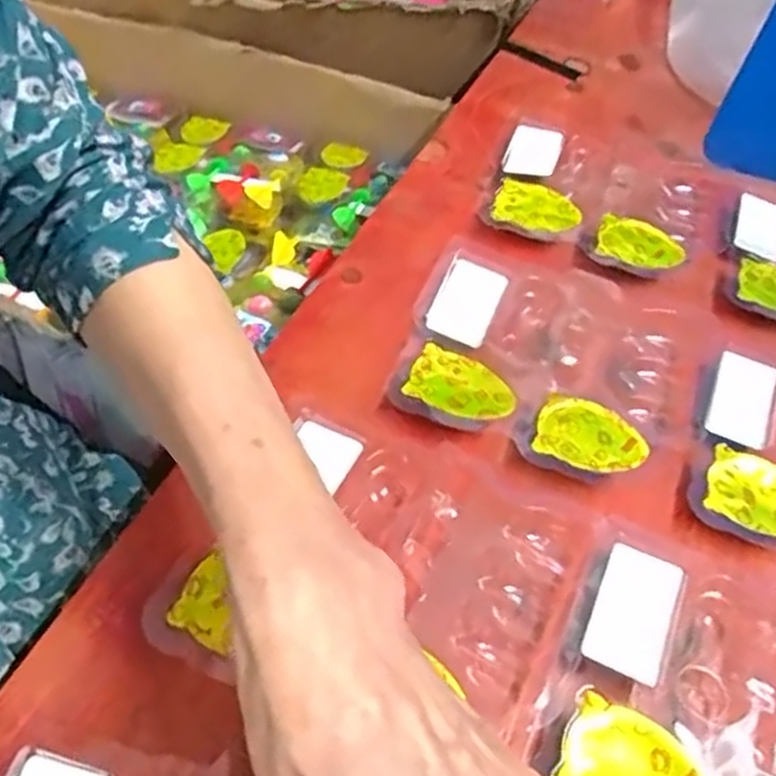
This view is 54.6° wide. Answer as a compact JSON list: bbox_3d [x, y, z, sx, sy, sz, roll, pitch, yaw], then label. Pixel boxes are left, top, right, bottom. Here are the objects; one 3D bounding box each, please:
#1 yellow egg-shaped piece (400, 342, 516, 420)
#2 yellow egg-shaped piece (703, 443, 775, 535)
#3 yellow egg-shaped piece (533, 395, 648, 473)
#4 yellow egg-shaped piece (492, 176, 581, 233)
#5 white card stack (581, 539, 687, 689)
[{"bbox_3d":[0.036,-0.001,0.363,0.051,0.004,0.035,21,60,11],"label":"yellow egg-shaped piece"},{"bbox_3d":[0.176,0.051,0.352,0.051,0.005,0.036,26,61,14],"label":"yellow egg-shaped piece"},{"bbox_3d":[0.098,0.022,0.358,0.051,0.004,0.039,19,52,10],"label":"yellow egg-shaped piece"},{"bbox_3d":[0.090,-0.108,0.460,0.051,0.013,0.033,18,59,9],"label":"yellow egg-shaped piece"},{"bbox_3d":[0.102,0.093,0.311,0.031,0.009,0.054,23,60,12],"label":"white card stack"}]

